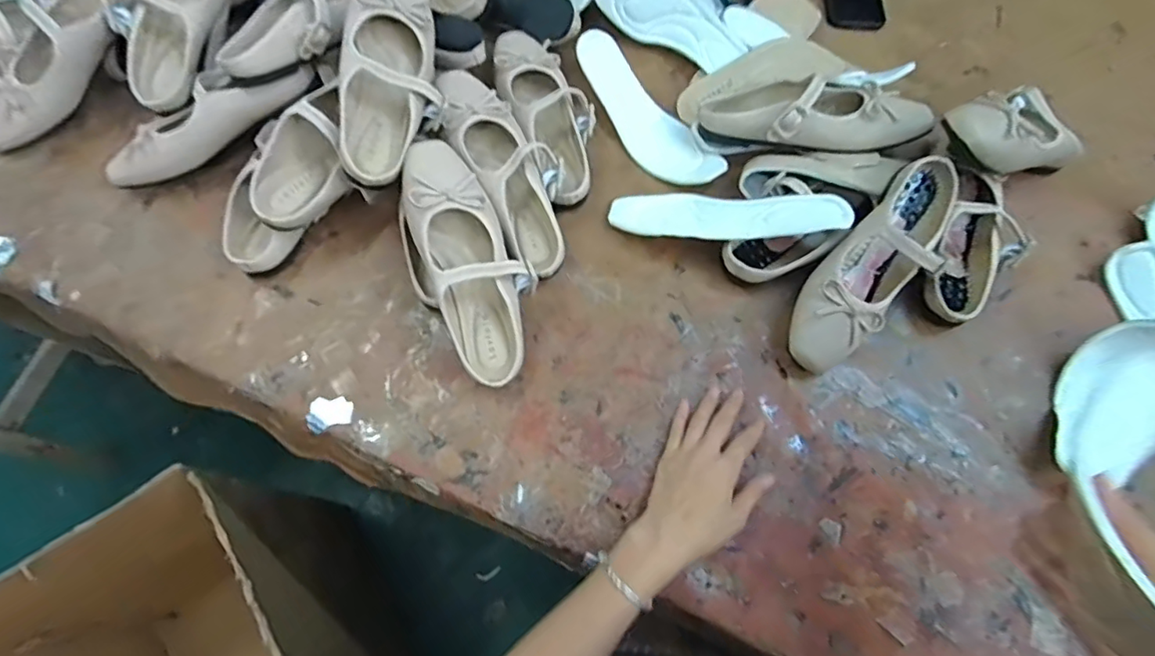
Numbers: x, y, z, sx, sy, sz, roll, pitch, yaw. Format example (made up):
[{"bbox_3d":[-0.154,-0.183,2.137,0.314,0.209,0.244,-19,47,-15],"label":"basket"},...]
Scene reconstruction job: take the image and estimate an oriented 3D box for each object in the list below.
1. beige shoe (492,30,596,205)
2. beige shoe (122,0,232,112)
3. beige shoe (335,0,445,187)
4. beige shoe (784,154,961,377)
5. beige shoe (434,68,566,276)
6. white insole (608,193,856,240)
[{"bbox_3d":[-0.035,-0.249,0.651,0.086,0.057,0.246,-22,70,-9],"label":"beige shoe"},{"bbox_3d":[-0.441,-0.356,0.618,0.091,0.057,0.235,12,86,4],"label":"beige shoe"},{"bbox_3d":[-0.185,-0.260,0.561,0.093,0.067,0.246,5,82,1],"label":"beige shoe"},{"bbox_3d":[0.295,-0.059,0.552,0.084,0.079,0.238,42,73,14],"label":"beige shoe"},{"bbox_3d":[-0.074,-0.168,0.592,0.090,0.058,0.238,-27,88,-11],"label":"beige shoe"},{"bbox_3d":[0.153,-0.117,0.581,0.237,0.009,0.055,4,67,17],"label":"white insole"}]

